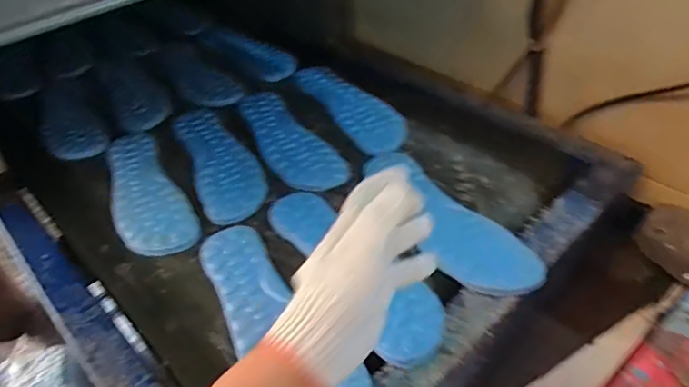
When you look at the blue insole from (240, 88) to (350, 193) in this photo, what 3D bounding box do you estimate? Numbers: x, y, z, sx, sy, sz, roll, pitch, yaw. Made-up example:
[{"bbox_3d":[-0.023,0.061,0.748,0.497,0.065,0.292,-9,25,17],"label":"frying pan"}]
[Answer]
[{"bbox_3d":[-0.087,-0.077,0.719,0.087,0.014,0.252,-27,46,-22],"label":"blue insole"}]

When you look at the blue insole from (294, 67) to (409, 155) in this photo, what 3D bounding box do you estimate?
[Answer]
[{"bbox_3d":[0.009,-0.135,0.770,0.088,0.015,0.255,-25,45,-20],"label":"blue insole"}]

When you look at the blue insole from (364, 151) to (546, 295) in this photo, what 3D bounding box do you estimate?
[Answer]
[{"bbox_3d":[0.109,0.026,0.568,0.086,0.014,0.238,-24,46,-19],"label":"blue insole"}]

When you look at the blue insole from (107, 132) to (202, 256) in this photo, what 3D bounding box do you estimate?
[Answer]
[{"bbox_3d":[-0.258,-0.007,0.657,0.084,0.011,0.249,-25,45,-20],"label":"blue insole"}]

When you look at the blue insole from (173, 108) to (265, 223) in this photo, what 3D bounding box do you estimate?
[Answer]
[{"bbox_3d":[-0.168,-0.052,0.689,0.081,0.009,0.252,-20,44,-15],"label":"blue insole"}]

